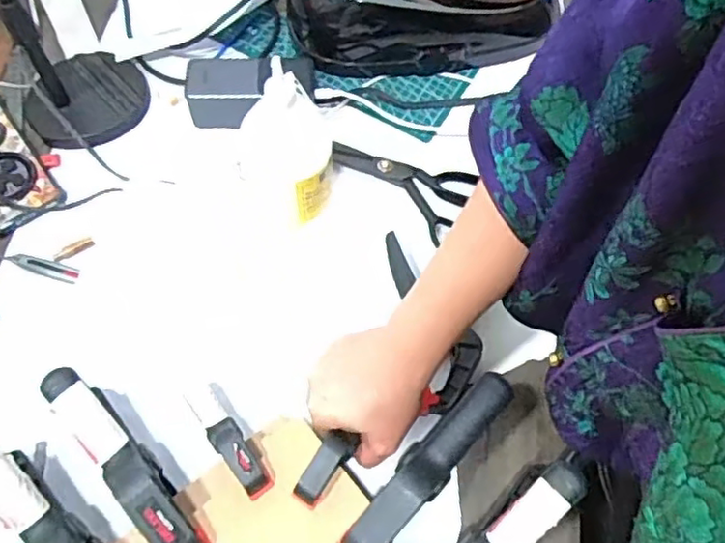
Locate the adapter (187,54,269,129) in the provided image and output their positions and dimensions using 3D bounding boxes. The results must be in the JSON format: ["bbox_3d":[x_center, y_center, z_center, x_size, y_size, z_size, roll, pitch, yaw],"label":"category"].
[{"bbox_3d":[-0.143,-0.190,0.706,0.089,0.049,0.063,-5,64,-6],"label":"adapter"}]

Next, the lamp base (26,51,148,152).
[{"bbox_3d":[-0.304,-0.198,0.716,0.123,0.019,0.125,-21,67,-13],"label":"lamp base"}]

